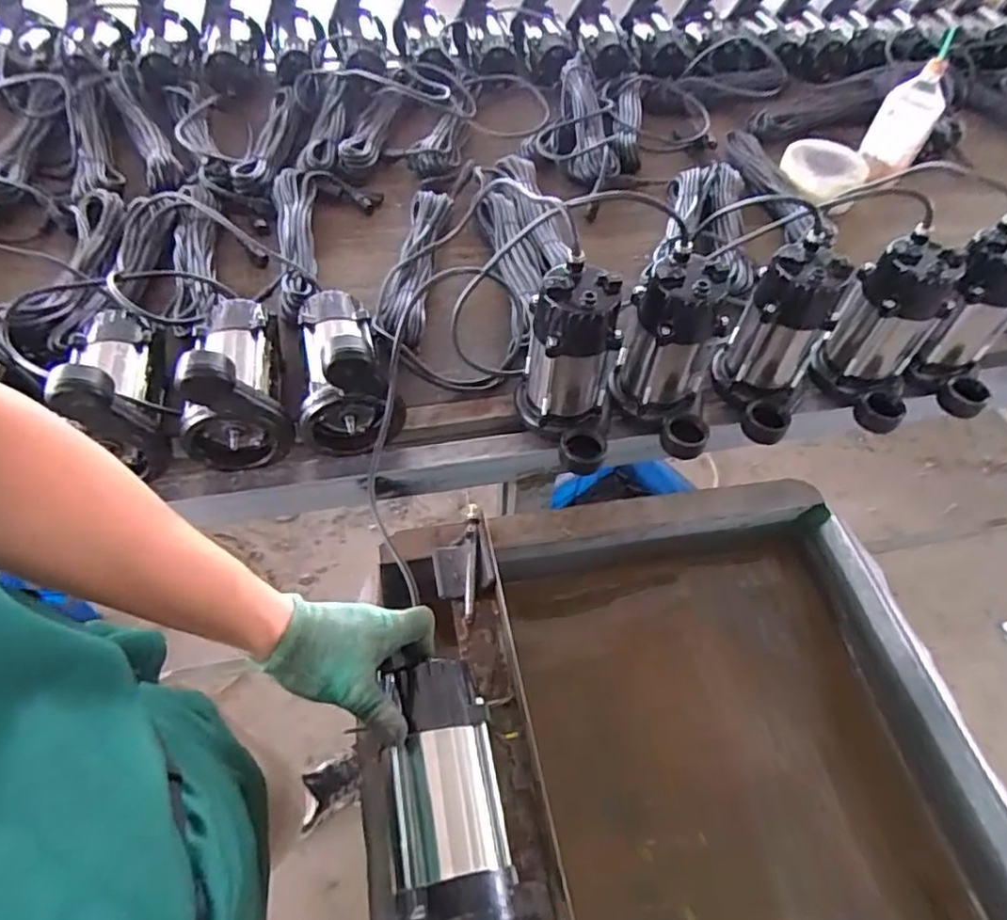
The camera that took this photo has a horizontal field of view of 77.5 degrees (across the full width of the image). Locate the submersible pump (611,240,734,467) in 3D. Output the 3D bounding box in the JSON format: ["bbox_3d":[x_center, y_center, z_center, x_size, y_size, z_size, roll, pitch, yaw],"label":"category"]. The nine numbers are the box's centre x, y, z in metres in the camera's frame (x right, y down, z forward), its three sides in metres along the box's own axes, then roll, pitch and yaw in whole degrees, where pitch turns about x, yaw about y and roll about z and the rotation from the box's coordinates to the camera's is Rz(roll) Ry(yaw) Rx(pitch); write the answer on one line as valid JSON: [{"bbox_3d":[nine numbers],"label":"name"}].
[{"bbox_3d":[0.205,-0.126,0.747,0.124,0.183,0.125,12,53,4],"label":"submersible pump"}]

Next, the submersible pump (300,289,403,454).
[{"bbox_3d":[-0.197,-0.126,0.760,0.114,0.167,0.204,-11,55,-12],"label":"submersible pump"}]

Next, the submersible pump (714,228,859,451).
[{"bbox_3d":[0.342,-0.146,0.780,0.112,0.197,0.144,21,55,11],"label":"submersible pump"}]

